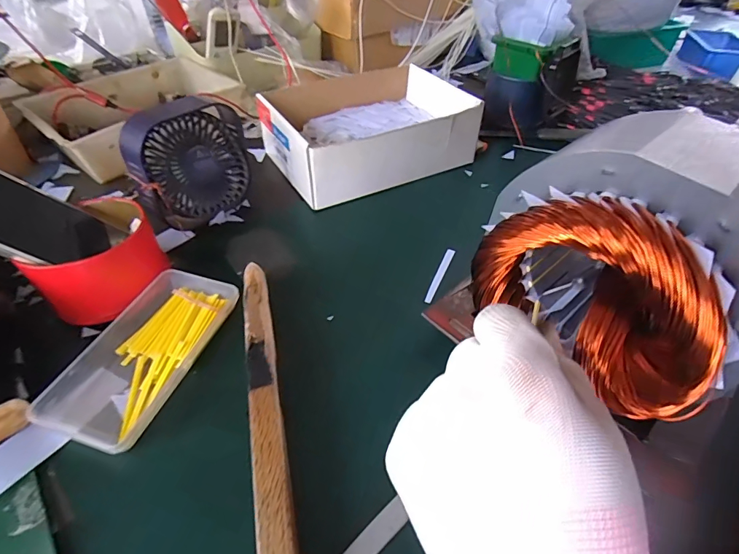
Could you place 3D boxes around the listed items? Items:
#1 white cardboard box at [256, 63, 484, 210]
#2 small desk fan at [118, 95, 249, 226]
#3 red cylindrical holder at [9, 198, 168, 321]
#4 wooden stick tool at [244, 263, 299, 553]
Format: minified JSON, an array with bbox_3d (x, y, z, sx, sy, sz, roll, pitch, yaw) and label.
[{"bbox_3d":[-0.004,-0.196,0.537,0.237,0.070,0.189,-21,49,-23],"label":"white cardboard box"},{"bbox_3d":[-0.184,-0.119,0.434,0.121,0.110,0.061,-33,54,-31],"label":"small desk fan"},{"bbox_3d":[-0.241,-0.024,0.366,0.097,0.054,0.102,1,46,-1],"label":"red cylindrical holder"},{"bbox_3d":[-0.072,0.087,0.282,0.023,0.007,0.269,-10,46,-11],"label":"wooden stick tool"}]

